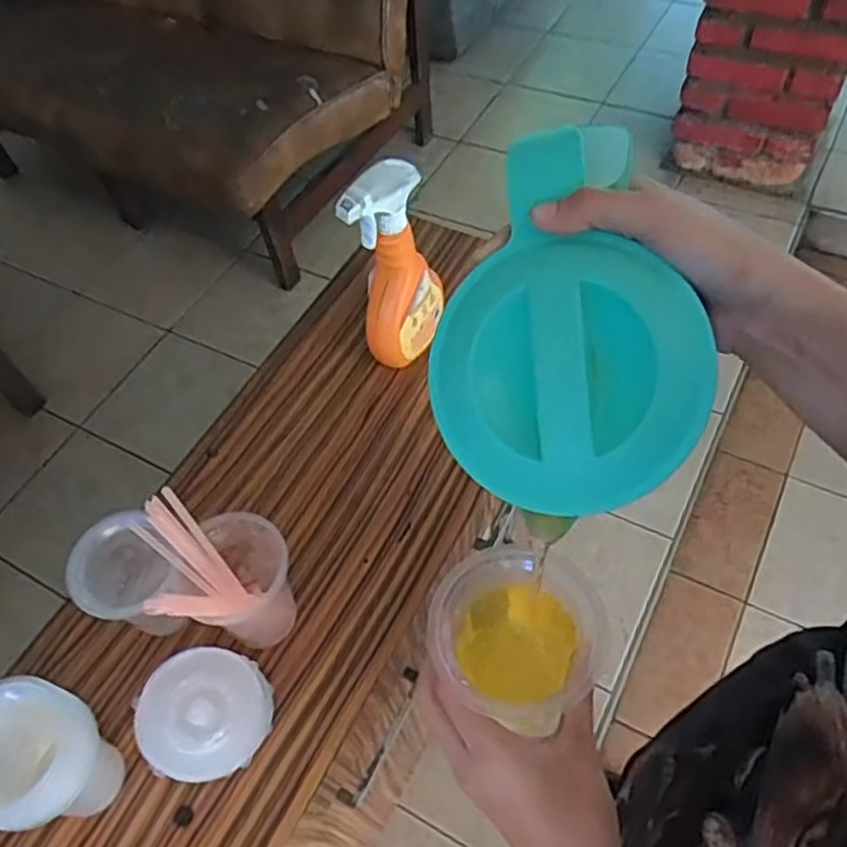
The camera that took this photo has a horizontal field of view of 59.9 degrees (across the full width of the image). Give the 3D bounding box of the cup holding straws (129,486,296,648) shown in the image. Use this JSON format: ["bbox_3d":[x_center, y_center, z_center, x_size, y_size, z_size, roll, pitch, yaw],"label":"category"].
[{"bbox_3d":[-0.158,0.118,0.591,0.092,0.157,0.093,-3,55,4],"label":"cup holding straws"}]

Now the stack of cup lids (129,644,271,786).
[{"bbox_3d":[-0.171,0.228,0.575,0.100,0.030,0.092,11,57,-12],"label":"stack of cup lids"}]

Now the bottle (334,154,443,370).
[{"bbox_3d":[-0.025,-0.156,0.724,0.056,0.213,0.095,21,60,20],"label":"bottle"}]

